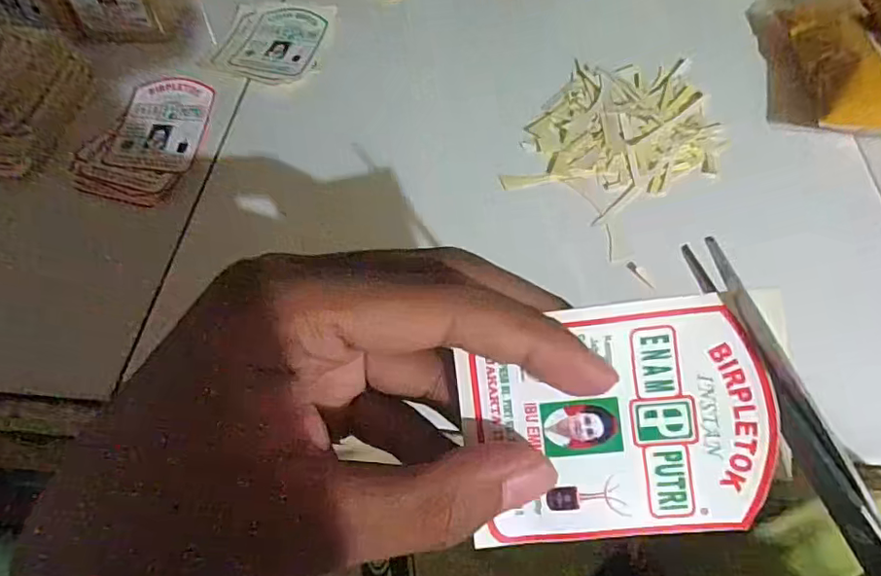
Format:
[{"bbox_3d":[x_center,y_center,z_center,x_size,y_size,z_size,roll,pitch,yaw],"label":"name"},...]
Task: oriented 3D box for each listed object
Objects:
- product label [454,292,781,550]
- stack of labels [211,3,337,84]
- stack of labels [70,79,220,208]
[{"bbox_3d":[0.044,0.034,0.141,0.074,0.004,0.058,-7,90,9],"label":"product label"},{"bbox_3d":[-0.118,-0.177,0.399,0.076,0.009,0.086,6,57,5],"label":"stack of labels"},{"bbox_3d":[-0.175,-0.091,0.333,0.063,0.010,0.093,12,58,9],"label":"stack of labels"}]

